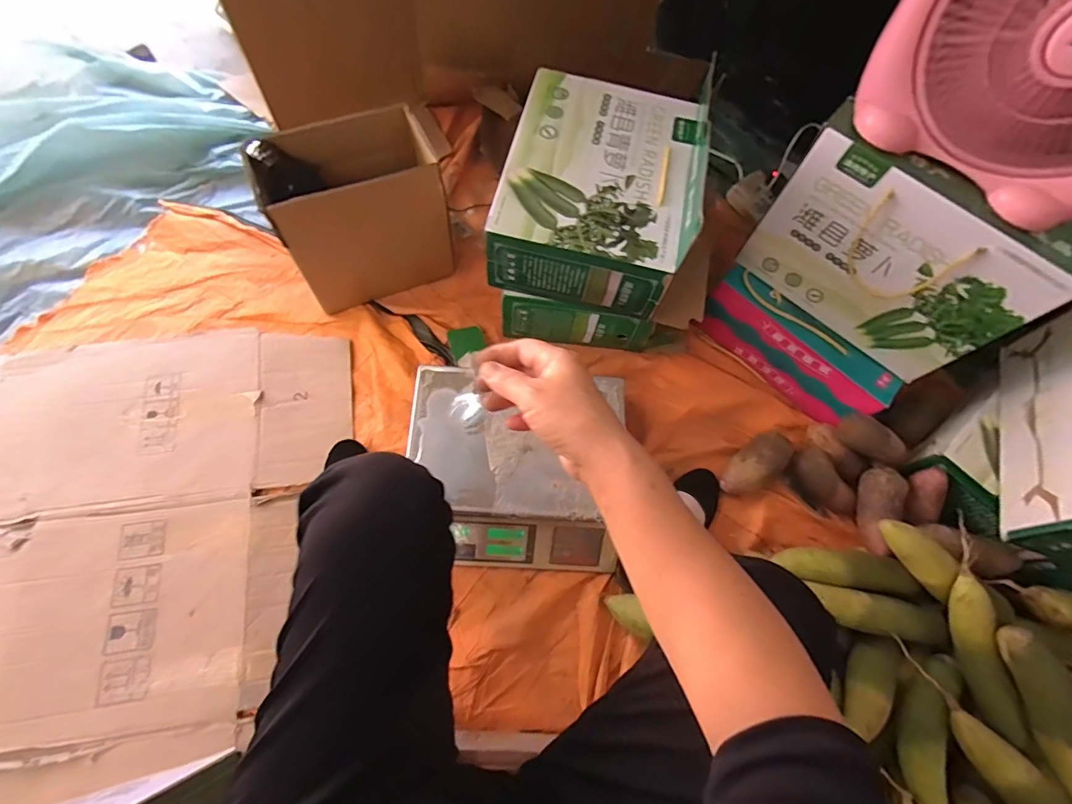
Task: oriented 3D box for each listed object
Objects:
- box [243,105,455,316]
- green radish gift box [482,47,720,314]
[{"bbox_3d":[-0.295,-0.325,0.833,0.253,0.257,0.165,-22,72,-11],"label":"box"},{"bbox_3d":[0.095,-0.345,0.781,0.269,0.112,0.357,14,69,2],"label":"green radish gift box"}]

